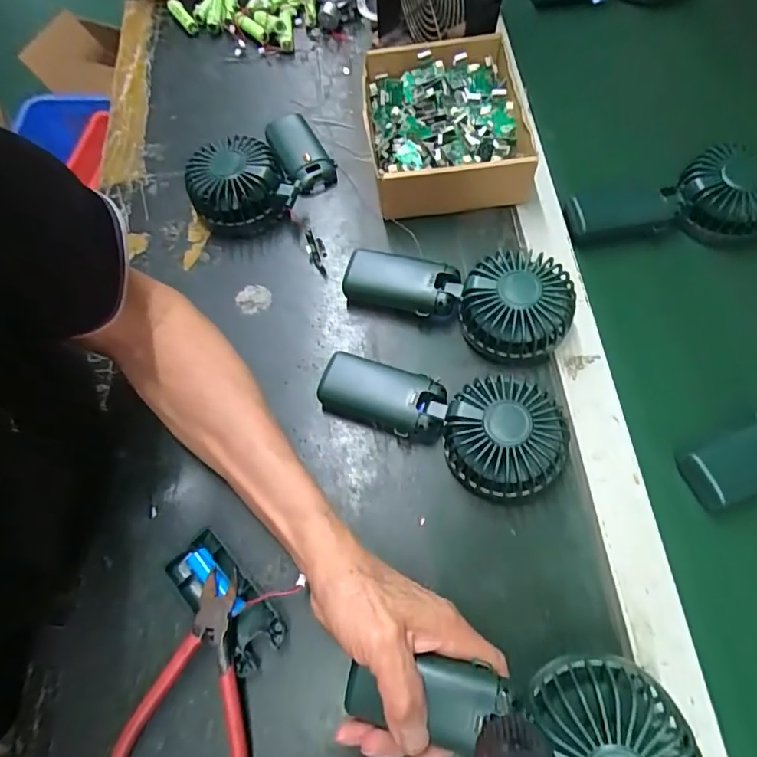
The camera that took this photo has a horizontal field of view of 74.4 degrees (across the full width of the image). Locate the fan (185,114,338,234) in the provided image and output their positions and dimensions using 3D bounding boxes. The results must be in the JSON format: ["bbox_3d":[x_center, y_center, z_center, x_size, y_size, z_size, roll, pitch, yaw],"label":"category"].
[{"bbox_3d":[-0.106,-0.200,0.479,0.098,0.057,0.153,31,72,14],"label":"fan"}]

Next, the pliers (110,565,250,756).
[{"bbox_3d":[-0.109,0.201,0.317,0.086,0.030,0.137,15,68,8],"label":"pliers"}]

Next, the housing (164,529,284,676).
[{"bbox_3d":[-0.104,0.151,0.341,0.040,0.026,0.092,-42,72,-14],"label":"housing"}]

